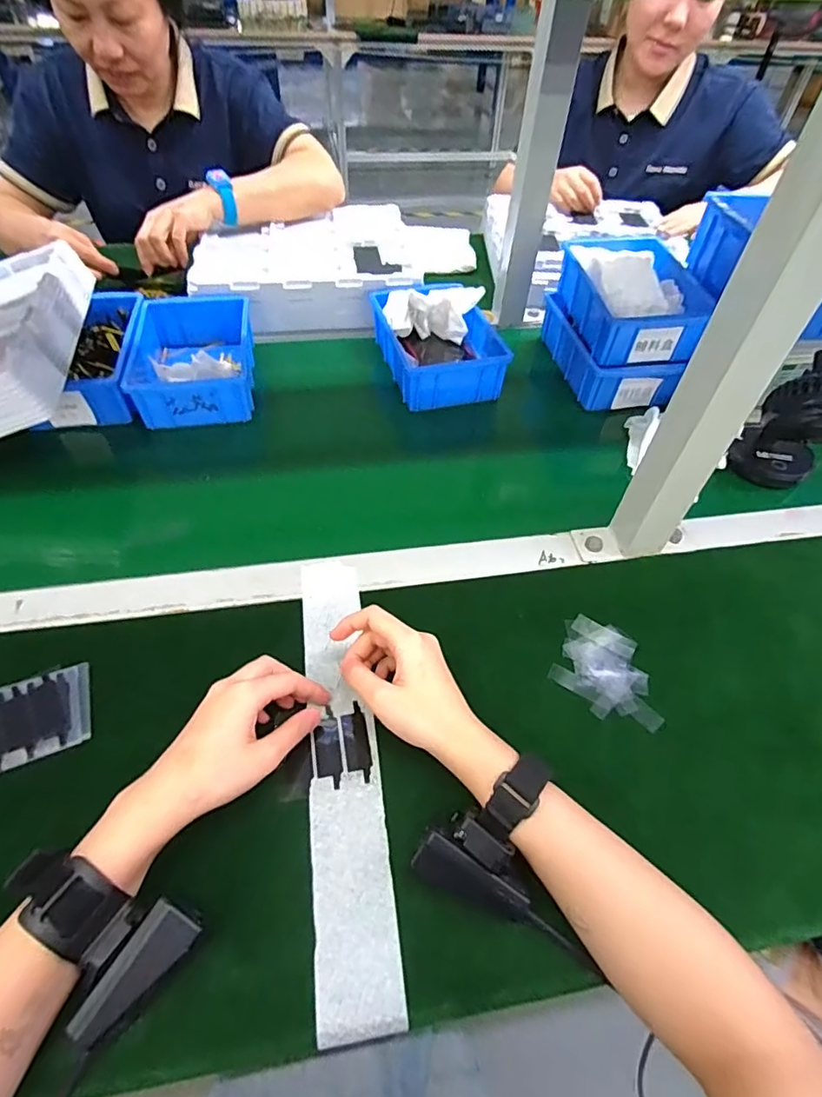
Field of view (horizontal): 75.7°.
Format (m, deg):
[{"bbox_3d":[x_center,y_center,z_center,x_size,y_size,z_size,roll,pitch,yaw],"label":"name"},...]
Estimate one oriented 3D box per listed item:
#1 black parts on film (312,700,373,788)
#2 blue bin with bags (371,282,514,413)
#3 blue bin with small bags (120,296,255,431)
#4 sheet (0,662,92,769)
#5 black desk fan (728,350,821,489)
[{"bbox_3d":[-0.051,0.144,0.390,0.040,0.004,0.057,-9,52,-9],"label":"black parts on film"},{"bbox_3d":[0.037,-0.265,0.675,0.137,0.071,0.180,-11,53,-11],"label":"blue bin with bags"},{"bbox_3d":[-0.263,-0.234,0.645,0.132,0.056,0.197,-6,52,-7],"label":"blue bin with small bags"},{"bbox_3d":[-0.294,0.130,0.388,0.105,0.008,0.069,-20,55,-17],"label":"sheet"},{"bbox_3d":[0.402,-0.121,0.538,0.071,0.146,0.095,-32,59,-25],"label":"black desk fan"}]

